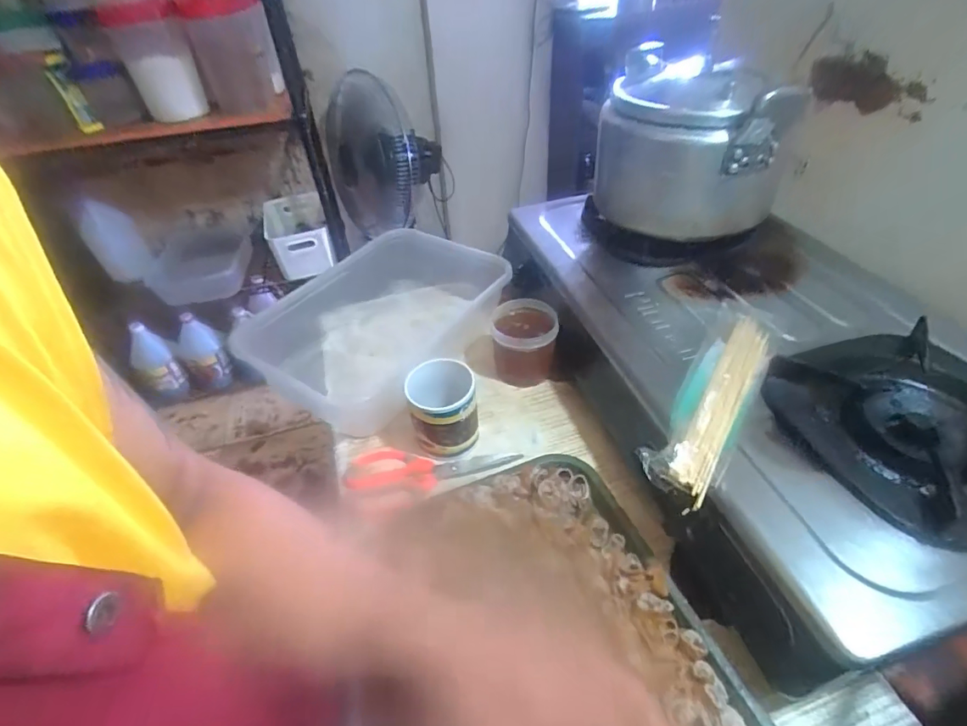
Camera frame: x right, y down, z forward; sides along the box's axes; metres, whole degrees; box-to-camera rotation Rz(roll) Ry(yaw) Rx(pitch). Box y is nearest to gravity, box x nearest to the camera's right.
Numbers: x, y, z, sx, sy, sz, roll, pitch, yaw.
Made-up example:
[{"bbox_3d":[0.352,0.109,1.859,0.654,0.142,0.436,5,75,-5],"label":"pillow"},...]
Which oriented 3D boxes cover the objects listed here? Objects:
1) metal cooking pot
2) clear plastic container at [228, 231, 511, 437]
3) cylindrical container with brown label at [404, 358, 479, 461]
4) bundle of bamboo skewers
[{"bbox_3d":[0.263,-0.276,0.650,0.211,0.209,0.231,9,45,14],"label":"metal cooking pot"},{"bbox_3d":[-0.159,-0.063,0.721,0.269,0.105,0.370,28,52,30],"label":"clear plastic container"},{"bbox_3d":[-0.046,0.059,0.574,0.075,0.105,0.075,-2,43,2],"label":"cylindrical container with brown label"},{"bbox_3d":[0.220,0.027,0.457,0.058,0.029,0.240,26,51,28],"label":"bundle of bamboo skewers"}]

